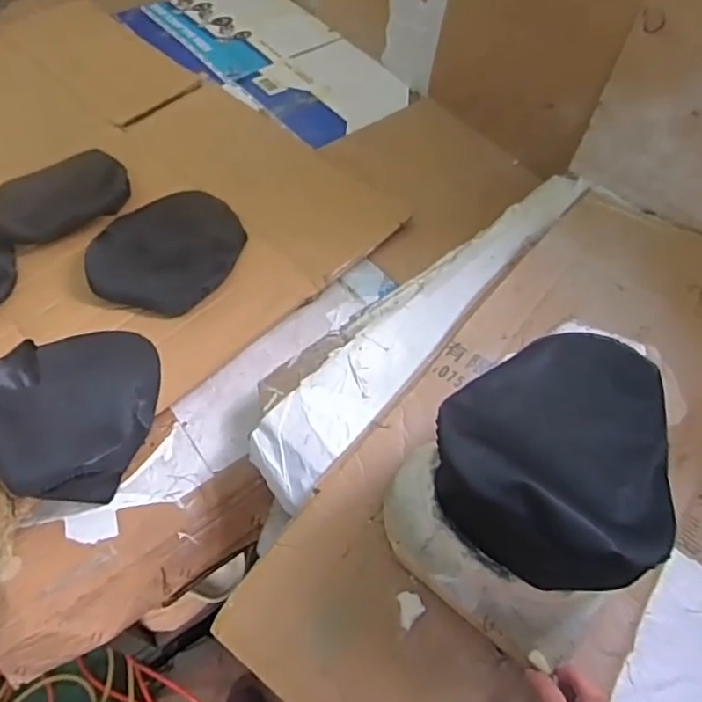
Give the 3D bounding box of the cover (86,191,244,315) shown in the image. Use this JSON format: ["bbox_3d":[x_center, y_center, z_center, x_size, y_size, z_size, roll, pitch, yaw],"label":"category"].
[{"bbox_3d":[-0.312,-0.190,1.055,0.235,0.044,0.288,13,57,6],"label":"cover"}]

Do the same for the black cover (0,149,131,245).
[{"bbox_3d":[-0.516,-0.270,1.062,0.247,0.079,0.106,-25,61,-18],"label":"black cover"}]

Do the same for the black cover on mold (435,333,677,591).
[{"bbox_3d":[0.231,0.094,0.626,0.277,0.085,0.227,-37,65,-23],"label":"black cover on mold"}]

